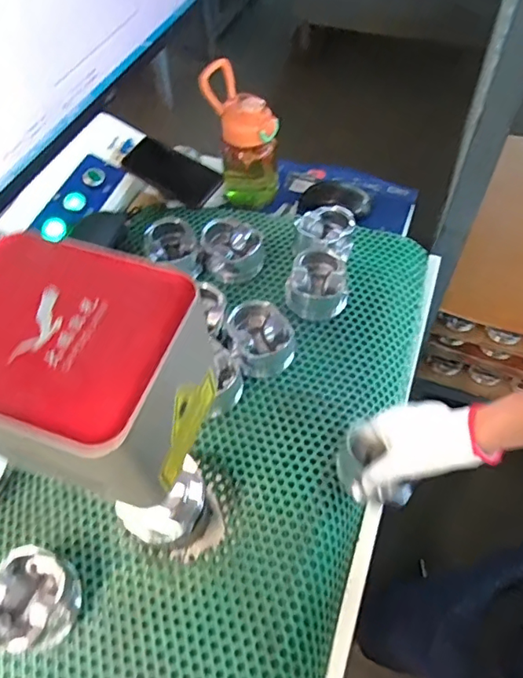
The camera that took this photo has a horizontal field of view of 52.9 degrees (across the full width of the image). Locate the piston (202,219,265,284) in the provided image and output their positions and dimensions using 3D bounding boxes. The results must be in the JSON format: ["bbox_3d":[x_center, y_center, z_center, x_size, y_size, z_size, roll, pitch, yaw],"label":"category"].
[{"bbox_3d":[-0.039,-0.124,0.747,0.080,0.053,0.078,-1,57,2],"label":"piston"}]

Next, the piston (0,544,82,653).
[{"bbox_3d":[-0.220,0.255,0.512,0.073,0.066,0.085,15,59,12],"label":"piston"}]

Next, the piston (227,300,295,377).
[{"bbox_3d":[0.000,-0.002,0.670,0.077,0.062,0.085,-15,57,-7],"label":"piston"}]

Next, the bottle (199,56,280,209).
[{"bbox_3d":[-0.028,-0.302,0.803,0.107,0.196,0.080,4,57,6],"label":"bottle"}]

